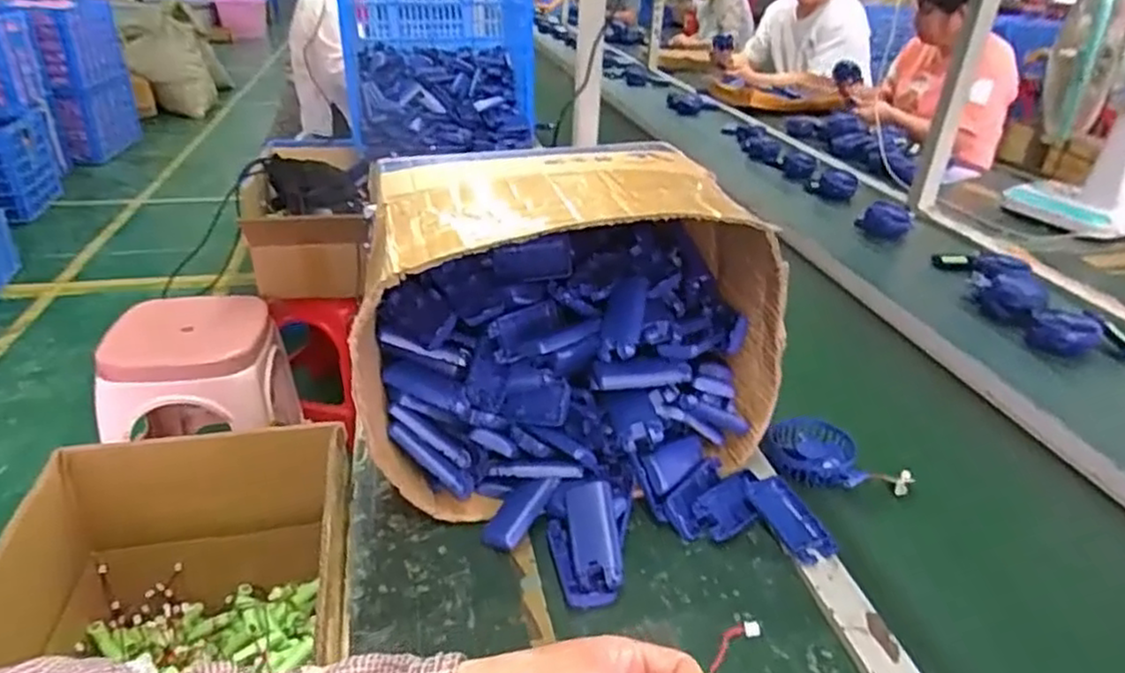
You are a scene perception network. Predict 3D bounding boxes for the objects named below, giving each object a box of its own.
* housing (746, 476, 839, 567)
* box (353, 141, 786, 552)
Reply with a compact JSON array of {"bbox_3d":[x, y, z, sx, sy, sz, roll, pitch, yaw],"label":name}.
[{"bbox_3d":[0.221,0.176,0.683,0.042,0.012,0.096,-15,44,-21],"label":"housing"},{"bbox_3d":[-0.001,-0.003,0.716,0.392,0.303,0.243,-5,30,-14],"label":"box"}]

